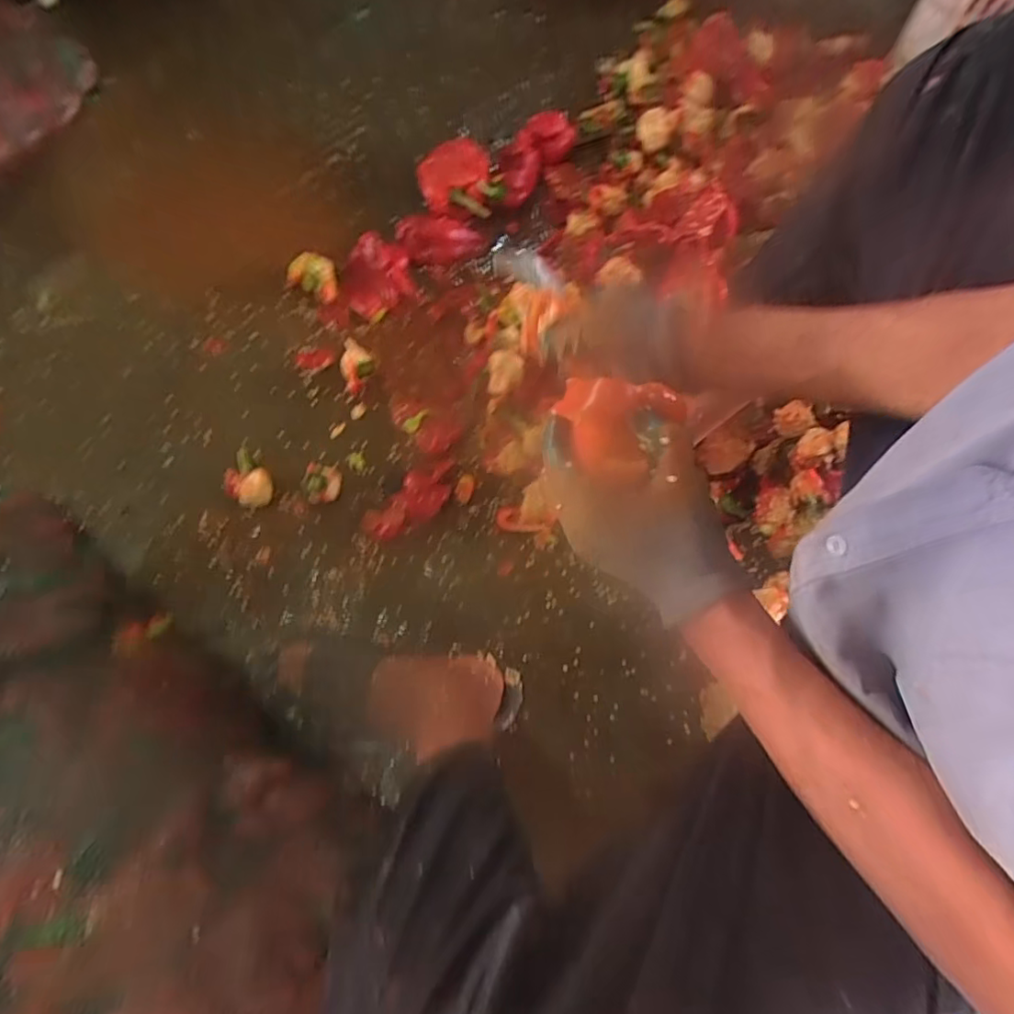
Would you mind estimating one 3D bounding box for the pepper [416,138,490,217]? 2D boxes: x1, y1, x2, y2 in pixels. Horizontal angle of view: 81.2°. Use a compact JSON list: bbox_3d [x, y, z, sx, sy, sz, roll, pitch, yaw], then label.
[{"bbox_3d":[-0.081,-0.502,0.898,0.105,0.065,0.113,-4,71,-1],"label":"pepper"}]

